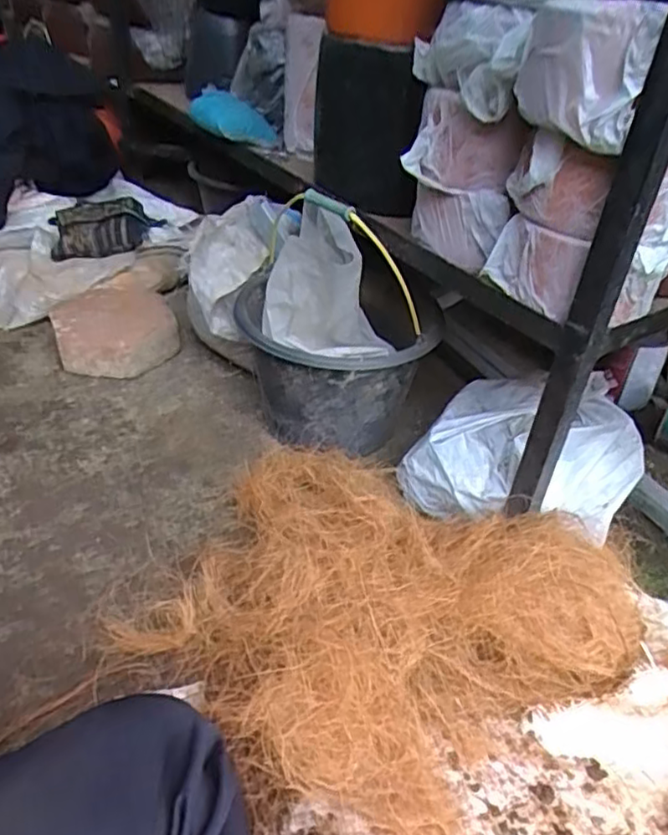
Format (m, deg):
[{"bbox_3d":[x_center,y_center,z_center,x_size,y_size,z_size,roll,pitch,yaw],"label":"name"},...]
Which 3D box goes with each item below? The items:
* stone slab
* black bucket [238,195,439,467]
[{"bbox_3d":[-0.381,-0.146,1.138,0.195,0.089,0.213,-10,38,-21],"label":"stone slab"},{"bbox_3d":[0.002,-0.139,0.887,0.240,0.313,0.246,4,37,-3],"label":"black bucket"}]

